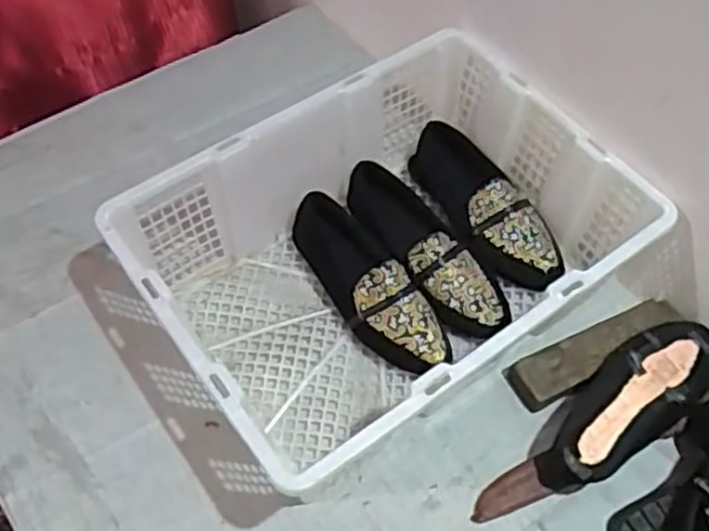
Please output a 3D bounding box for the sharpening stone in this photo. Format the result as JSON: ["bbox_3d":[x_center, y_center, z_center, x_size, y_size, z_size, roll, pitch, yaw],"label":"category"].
[{"bbox_3d":[0.264,0.095,0.808,0.201,0.032,0.056,-19,59,-13],"label":"sharpening stone"}]

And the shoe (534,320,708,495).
[{"bbox_3d":[0.281,0.138,0.763,0.242,0.064,0.089,-34,64,-21],"label":"shoe"}]

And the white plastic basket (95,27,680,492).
[{"bbox_3d":[0.036,-0.011,0.796,0.467,0.161,0.347,-30,62,-19],"label":"white plastic basket"}]

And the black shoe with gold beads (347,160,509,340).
[{"bbox_3d":[0.088,-0.017,0.871,0.094,0.092,0.255,-26,61,-17],"label":"black shoe with gold beads"}]

